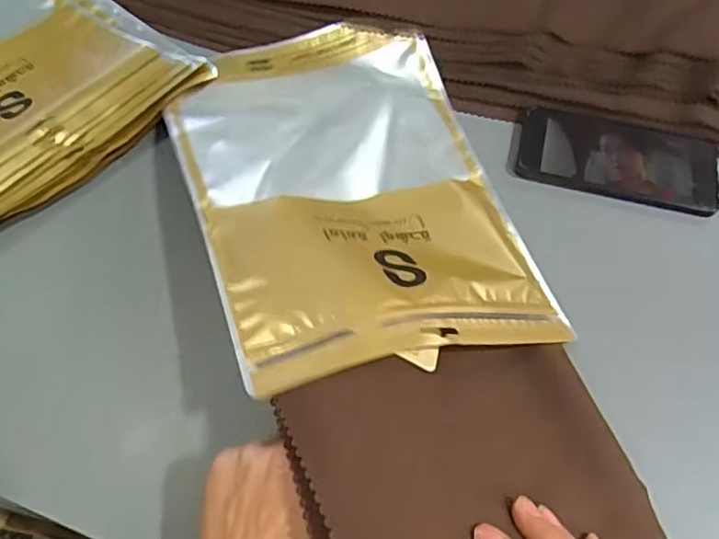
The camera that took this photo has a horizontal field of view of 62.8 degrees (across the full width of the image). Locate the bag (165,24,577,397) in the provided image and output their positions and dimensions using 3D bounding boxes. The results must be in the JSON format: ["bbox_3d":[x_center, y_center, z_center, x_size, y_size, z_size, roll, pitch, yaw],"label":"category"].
[{"bbox_3d":[-0.009,-0.079,0.462,0.232,0.036,0.347,-10,52,-20],"label":"bag"}]

